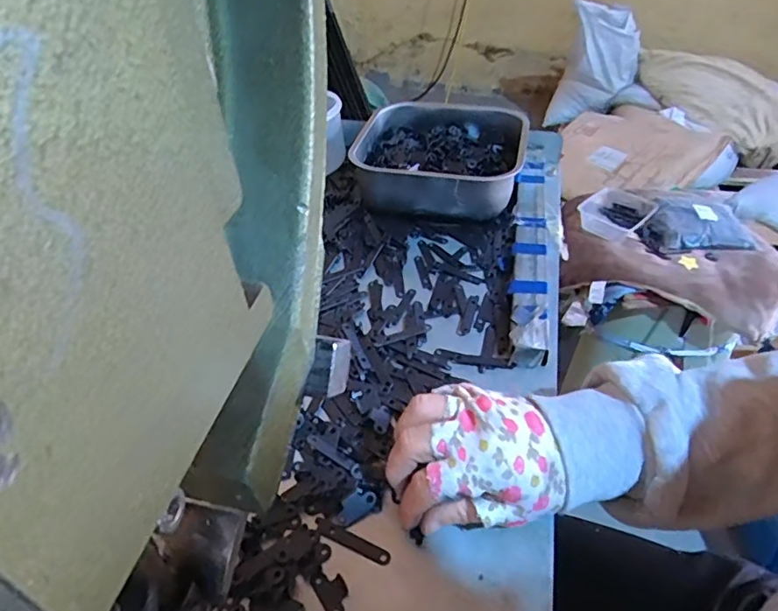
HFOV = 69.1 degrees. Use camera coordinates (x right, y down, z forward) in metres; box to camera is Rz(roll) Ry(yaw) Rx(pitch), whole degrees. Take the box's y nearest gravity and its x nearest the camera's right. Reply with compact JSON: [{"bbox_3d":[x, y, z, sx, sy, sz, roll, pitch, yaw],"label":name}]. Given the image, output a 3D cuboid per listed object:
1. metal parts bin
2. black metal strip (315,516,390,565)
[{"bbox_3d":[0.058,-0.166,0.639,0.173,0.065,0.181,10,44,12],"label":"metal parts bin"},{"bbox_3d":[-0.024,0.146,0.352,0.052,0.004,0.010,19,46,20],"label":"black metal strip"}]

